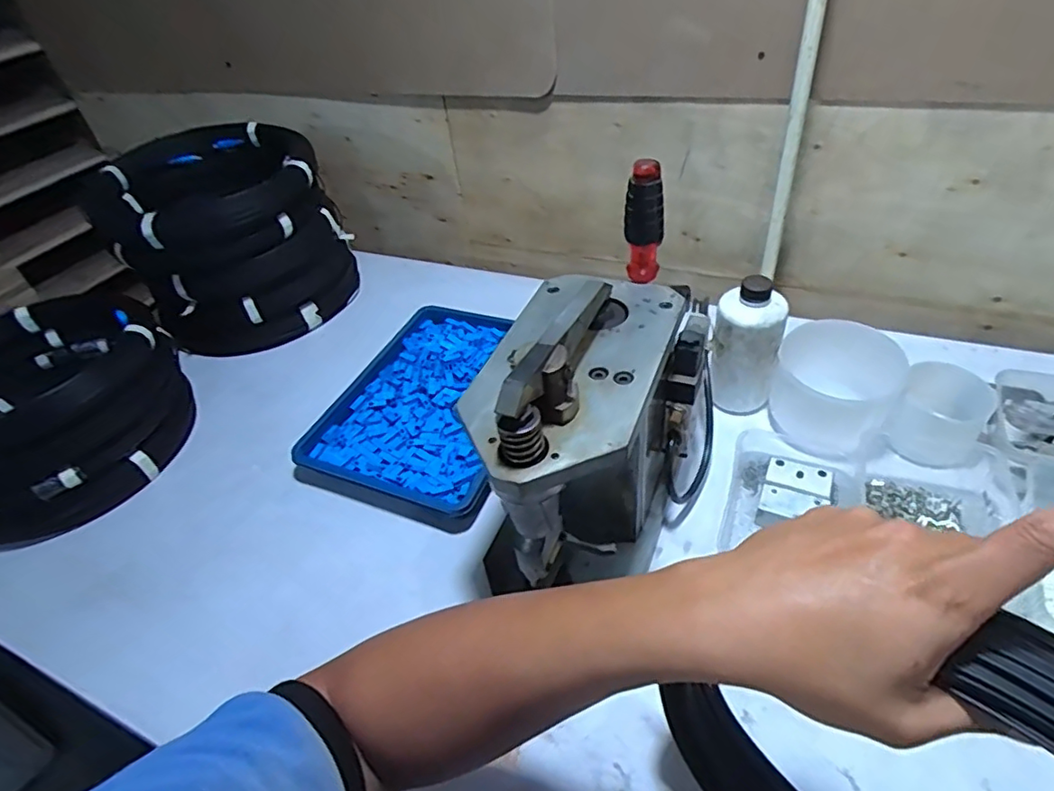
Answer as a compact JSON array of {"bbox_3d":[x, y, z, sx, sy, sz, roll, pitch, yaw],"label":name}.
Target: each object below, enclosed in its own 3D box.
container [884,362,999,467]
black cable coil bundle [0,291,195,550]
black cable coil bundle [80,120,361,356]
[{"bbox_3d":[0.433,0.018,0.612,0.080,0.065,0.092,24,51,30],"label":"container"},{"bbox_3d":[-0.580,0.022,0.703,0.273,0.164,0.282,18,49,25],"label":"black cable coil bundle"},{"bbox_3d":[-0.434,-0.242,0.904,0.280,0.266,0.305,-21,44,-14],"label":"black cable coil bundle"}]

